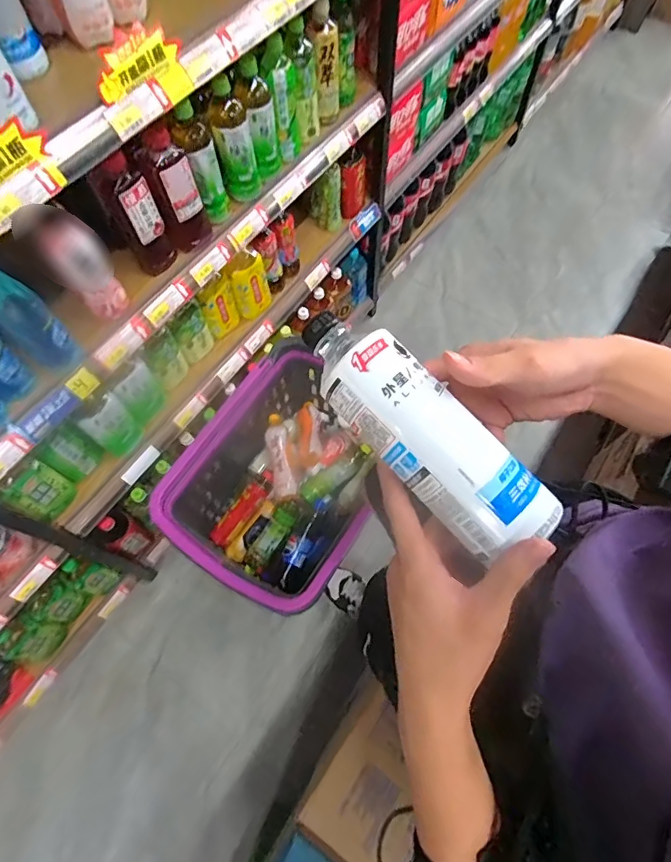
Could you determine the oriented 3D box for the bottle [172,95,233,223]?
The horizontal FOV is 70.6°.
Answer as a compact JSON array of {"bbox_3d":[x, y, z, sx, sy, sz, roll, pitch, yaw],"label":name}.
[{"bbox_3d":[-0.229,-0.463,0.820,0.061,0.186,0.067,-17,64,-6],"label":"bottle"}]

